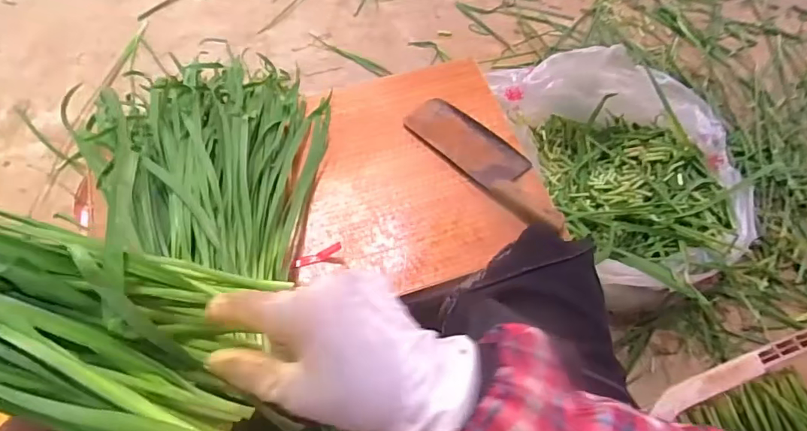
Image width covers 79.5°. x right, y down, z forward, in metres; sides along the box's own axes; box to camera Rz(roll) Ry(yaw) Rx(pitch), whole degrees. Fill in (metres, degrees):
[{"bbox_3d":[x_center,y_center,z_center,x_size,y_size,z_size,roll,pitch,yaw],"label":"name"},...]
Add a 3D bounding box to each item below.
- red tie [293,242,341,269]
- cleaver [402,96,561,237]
[{"bbox_3d":[-0.112,0.053,0.633,0.067,0.009,0.014,-22,67,1],"label":"red tie"},{"bbox_3d":[0.125,-0.084,0.699,0.088,0.040,0.278,-39,72,-19],"label":"cleaver"}]

